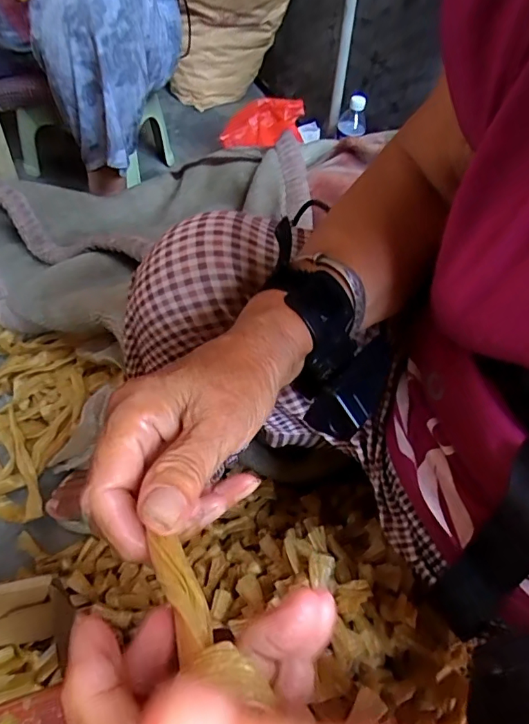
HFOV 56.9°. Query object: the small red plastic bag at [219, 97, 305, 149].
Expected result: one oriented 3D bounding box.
[{"bbox_3d":[-0.012,-0.559,1.160,0.230,0.080,0.101,-28,58,-26],"label":"small red plastic bag"}]

